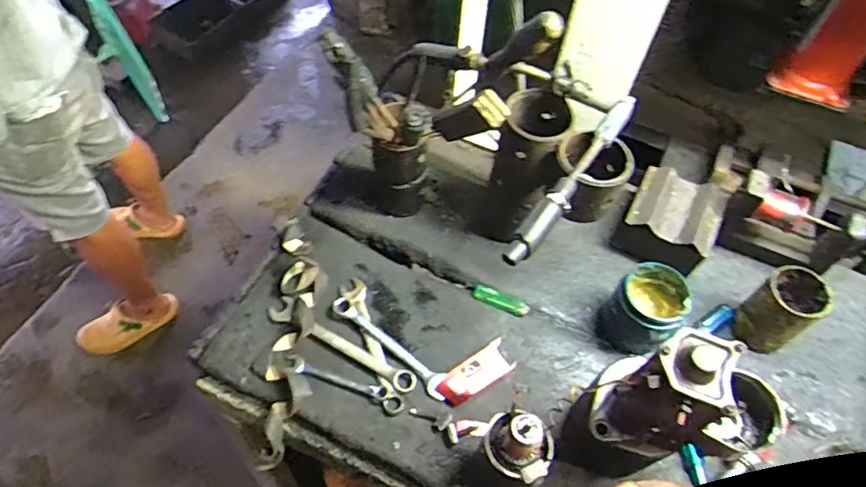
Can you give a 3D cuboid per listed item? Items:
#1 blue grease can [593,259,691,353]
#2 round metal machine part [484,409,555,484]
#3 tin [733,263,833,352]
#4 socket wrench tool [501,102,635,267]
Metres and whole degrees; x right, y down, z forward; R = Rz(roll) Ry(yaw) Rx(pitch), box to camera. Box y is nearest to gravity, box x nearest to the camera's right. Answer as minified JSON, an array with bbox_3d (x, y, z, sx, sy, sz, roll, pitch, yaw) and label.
[{"bbox_3d":[0.282,0.088,0.786,0.087,0.107,0.080,2,57,-2],"label":"blue grease can"},{"bbox_3d":[0.093,0.207,0.613,0.075,0.055,0.071,36,62,18],"label":"round metal machine part"},{"bbox_3d":[0.460,0.090,0.781,0.070,0.117,0.070,2,57,-2],"label":"tin"},{"bbox_3d":[0.165,-0.081,0.666,0.029,0.034,0.285,33,61,17],"label":"socket wrench tool"}]

